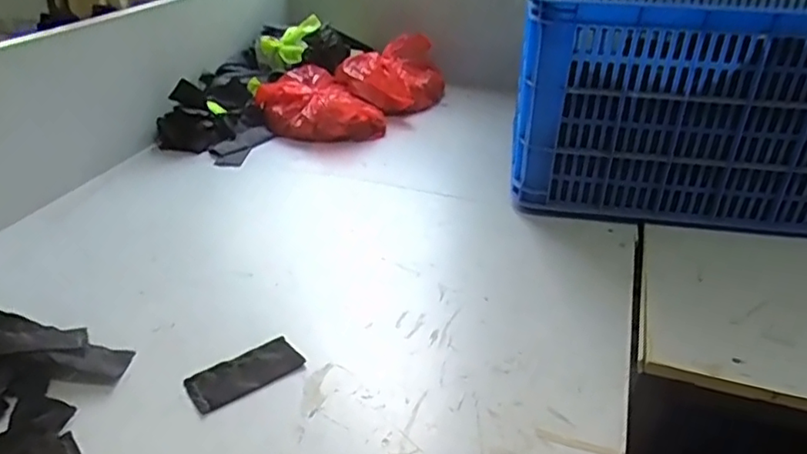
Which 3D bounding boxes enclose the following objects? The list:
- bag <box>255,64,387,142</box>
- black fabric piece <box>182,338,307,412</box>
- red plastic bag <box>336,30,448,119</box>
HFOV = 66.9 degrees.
[{"bbox_3d":[-0.167,-0.243,1.222,0.205,0.079,0.227,-16,36,-27],"label":"bag"},{"bbox_3d":[-0.167,0.154,0.649,0.117,0.005,0.057,-22,38,-33],"label":"black fabric piece"},{"bbox_3d":[-0.024,-0.328,1.331,0.180,0.115,0.197,27,40,35],"label":"red plastic bag"}]

